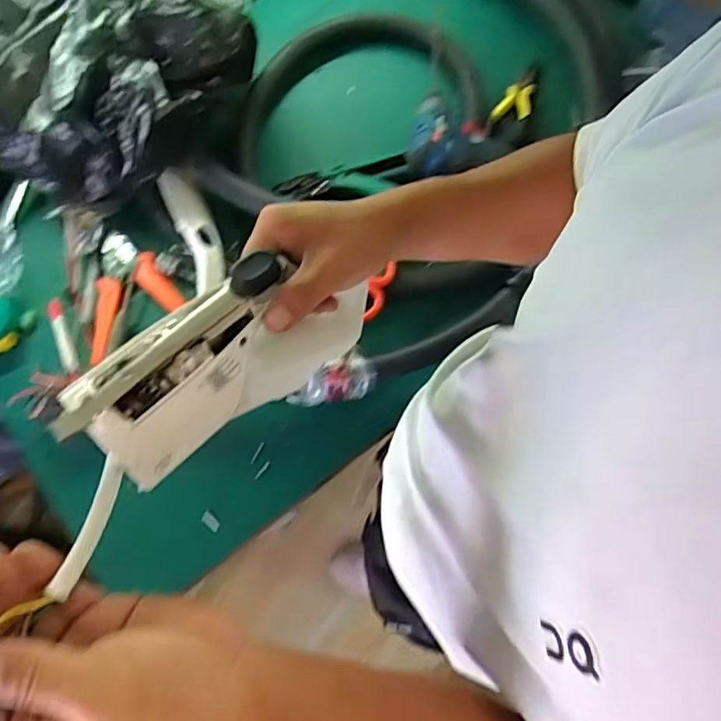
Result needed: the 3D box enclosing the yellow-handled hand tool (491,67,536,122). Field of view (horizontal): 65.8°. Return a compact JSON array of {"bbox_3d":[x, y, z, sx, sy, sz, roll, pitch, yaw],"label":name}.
[{"bbox_3d":[0.223,-0.362,0.766,0.045,0.015,0.099,33,78,11],"label":"yellow-handled hand tool"}]

